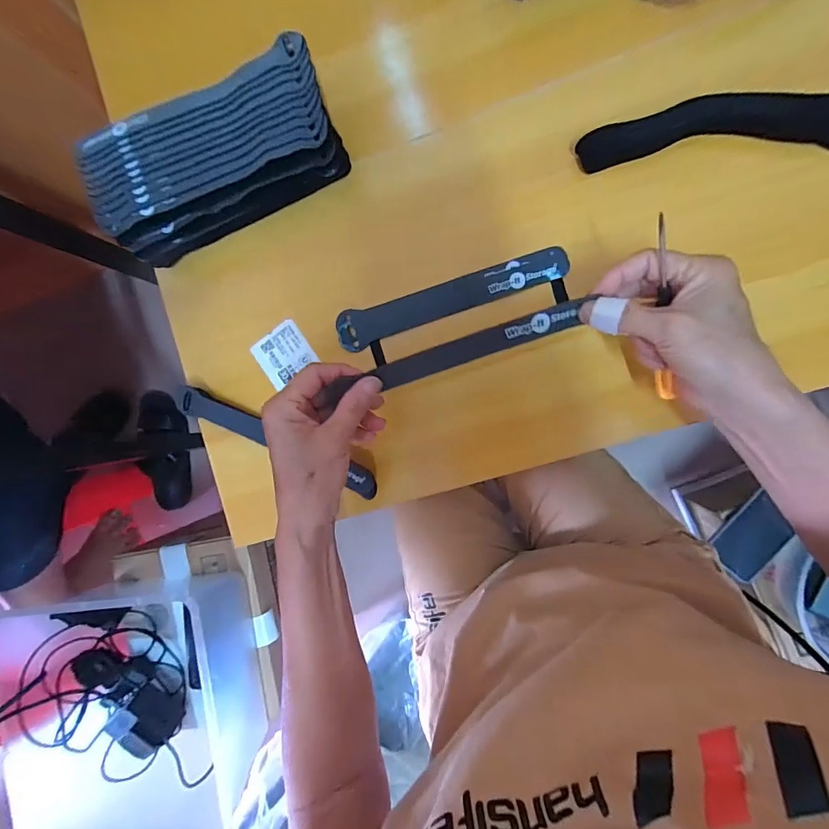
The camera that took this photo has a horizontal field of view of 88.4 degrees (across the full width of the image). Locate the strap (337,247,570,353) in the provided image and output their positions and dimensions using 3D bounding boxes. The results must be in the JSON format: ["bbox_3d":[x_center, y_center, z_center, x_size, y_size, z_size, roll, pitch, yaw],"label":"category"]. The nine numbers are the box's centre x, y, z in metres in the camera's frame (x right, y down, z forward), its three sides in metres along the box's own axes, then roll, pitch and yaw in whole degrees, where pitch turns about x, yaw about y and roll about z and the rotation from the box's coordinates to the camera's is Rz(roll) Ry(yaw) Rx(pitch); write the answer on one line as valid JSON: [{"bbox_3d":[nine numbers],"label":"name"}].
[{"bbox_3d":[0.029,-0.100,0.367,0.198,0.010,0.032,-19,90,9],"label":"strap"}]

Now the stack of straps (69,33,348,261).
[{"bbox_3d":[-0.160,-0.207,0.355,0.199,0.073,0.092,-18,90,9],"label":"stack of straps"}]

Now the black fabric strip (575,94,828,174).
[{"bbox_3d":[0.227,-0.216,0.321,0.192,0.025,0.037,1,93,8],"label":"black fabric strip"}]

